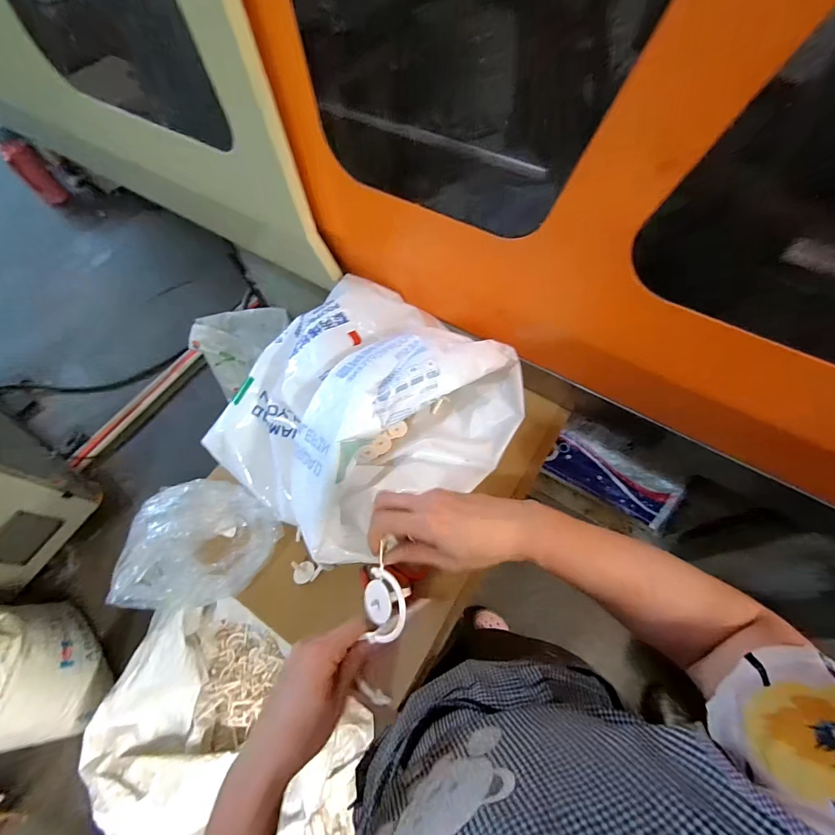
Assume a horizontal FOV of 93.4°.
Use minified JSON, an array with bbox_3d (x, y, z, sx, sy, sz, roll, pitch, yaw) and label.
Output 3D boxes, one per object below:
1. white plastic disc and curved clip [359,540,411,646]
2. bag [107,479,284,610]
[{"bbox_3d":[-0.023,0.160,0.344,0.049,0.024,0.055,25,101,41],"label":"white plastic disc and curved clip"},{"bbox_3d":[-0.325,0.191,0.583,0.173,0.140,0.200,18,66,12],"label":"bag"}]

